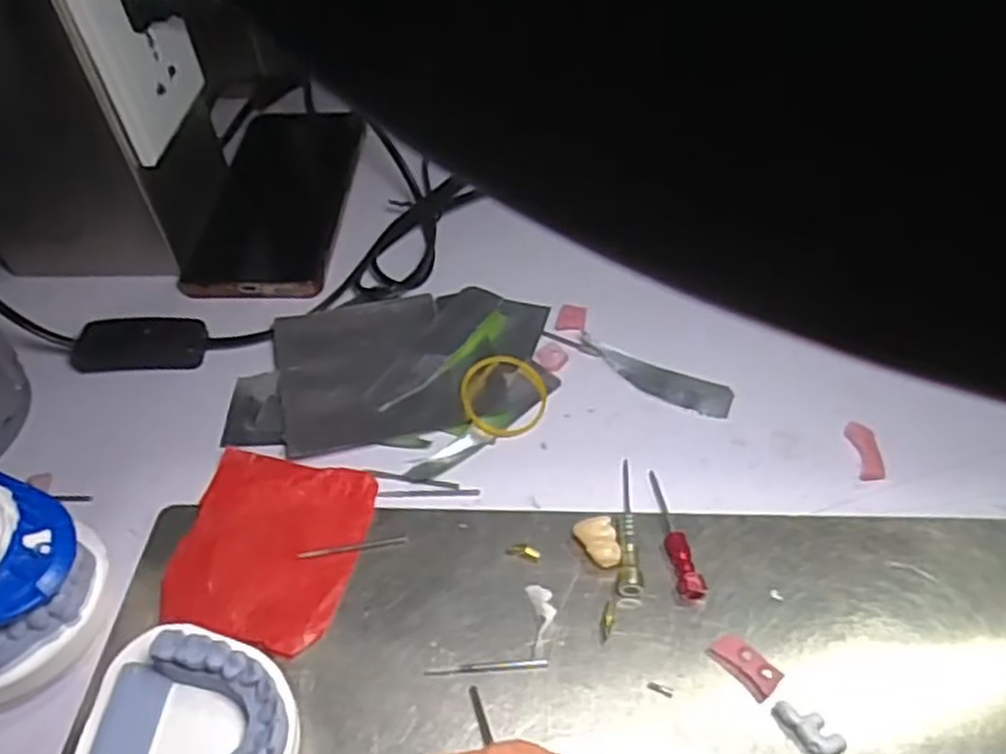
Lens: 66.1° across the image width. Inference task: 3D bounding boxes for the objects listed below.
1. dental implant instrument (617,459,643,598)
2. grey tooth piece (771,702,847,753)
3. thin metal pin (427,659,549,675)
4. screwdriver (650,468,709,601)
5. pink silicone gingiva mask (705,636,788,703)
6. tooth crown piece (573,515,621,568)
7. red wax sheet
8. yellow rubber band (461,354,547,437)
[{"bbox_3d":[0.051,0.058,0.311,0.009,0.007,0.062,2,47,5],"label":"dental implant instrument"},{"bbox_3d":[0.100,0.116,0.254,0.013,0.004,0.023,-26,51,-20],"label":"grey tooth piece"},{"bbox_3d":[-0.006,0.103,0.277,0.043,0.004,0.004,-3,47,0],"label":"thin metal pin"},{"bbox_3d":[0.068,0.061,0.308,0.010,0.006,0.059,-6,47,-3],"label":"screwdriver"},{"bbox_3d":[0.085,0.100,0.271,0.013,0.004,0.024,-33,53,-25],"label":"pink silicone gingiva mask"},{"bbox_3d":[0.037,0.065,0.304,0.014,0.011,0.020,-11,47,-7],"label":"tooth crown piece"},{"bbox_3d":[-0.095,0.068,0.313,0.072,0.006,0.079,8,48,10],"label":"red wax sheet"},{"bbox_3d":[0.001,0.008,0.357,0.040,0.004,0.040,4,69,-10],"label":"yellow rubber band"}]

